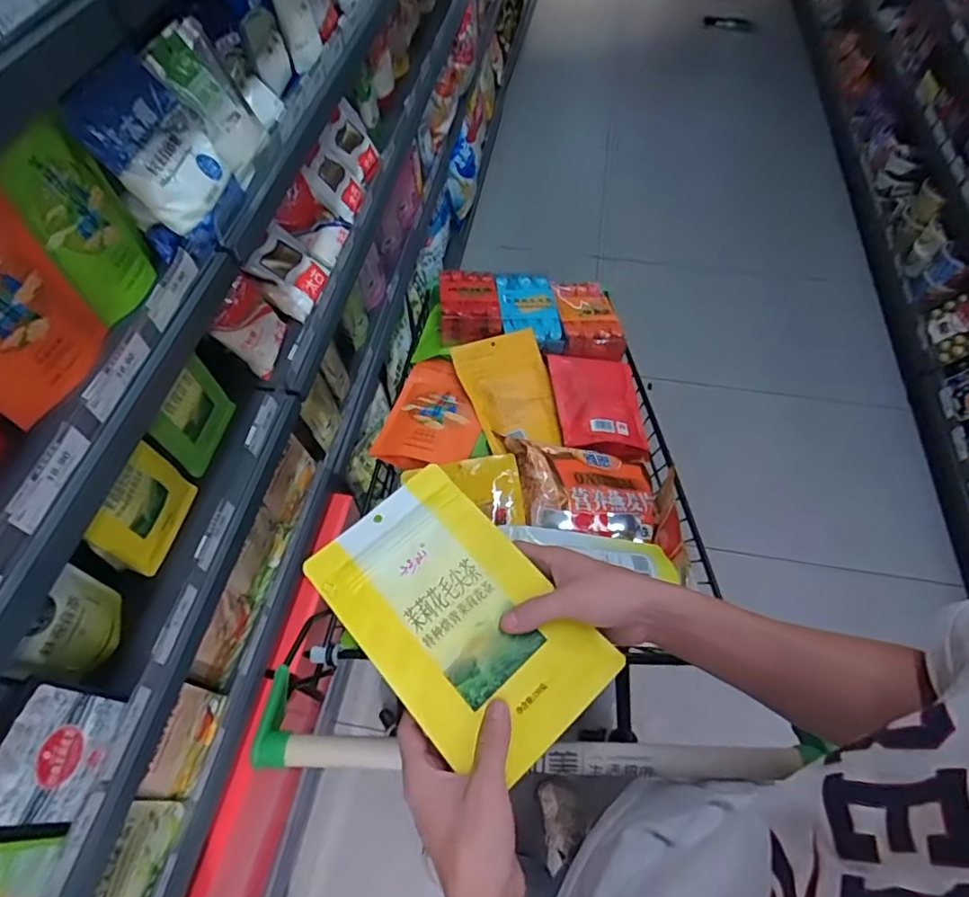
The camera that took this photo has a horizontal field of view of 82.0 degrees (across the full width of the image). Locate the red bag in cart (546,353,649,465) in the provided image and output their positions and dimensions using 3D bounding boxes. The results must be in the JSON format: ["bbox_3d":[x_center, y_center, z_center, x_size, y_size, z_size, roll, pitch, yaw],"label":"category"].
[{"bbox_3d":[0.180,-0.067,0.871,0.139,0.028,0.181,8,57,-18],"label":"red bag in cart"}]

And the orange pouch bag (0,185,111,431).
[{"bbox_3d":[-0.448,-0.133,0.529,0.031,0.177,0.157,11,58,7],"label":"orange pouch bag"}]

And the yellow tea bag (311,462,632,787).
[{"bbox_3d":[-0.024,0.132,0.452,0.145,0.019,0.235,-37,65,-21],"label":"yellow tea bag"}]

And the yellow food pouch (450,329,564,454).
[{"bbox_3d":[0.041,-0.090,0.876,0.135,0.040,0.207,-14,59,-8],"label":"yellow food pouch"}]

